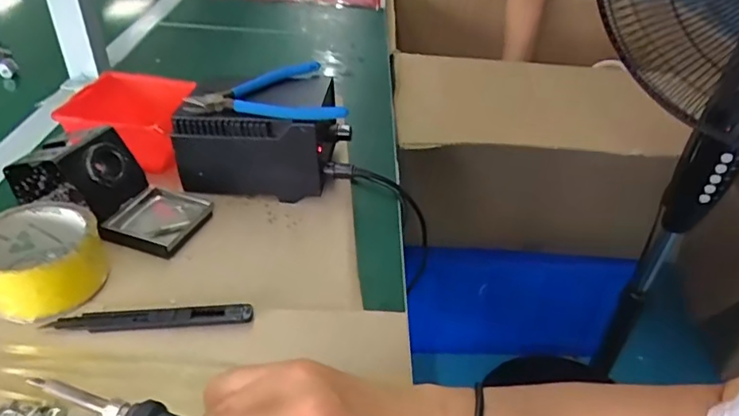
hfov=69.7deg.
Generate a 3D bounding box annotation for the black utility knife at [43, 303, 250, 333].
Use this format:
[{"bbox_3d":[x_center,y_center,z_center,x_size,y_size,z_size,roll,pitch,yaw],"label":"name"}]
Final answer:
[{"bbox_3d":[-0.159,0.082,0.391,0.142,0.011,0.017,0,37,-7],"label":"black utility knife"}]

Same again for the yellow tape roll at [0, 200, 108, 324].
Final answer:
[{"bbox_3d":[-0.253,0.039,0.407,0.083,0.046,0.084,3,37,-2],"label":"yellow tape roll"}]

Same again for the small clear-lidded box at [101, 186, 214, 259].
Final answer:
[{"bbox_3d":[-0.188,0.010,0.476,0.066,0.018,0.075,16,38,14],"label":"small clear-lidded box"}]

